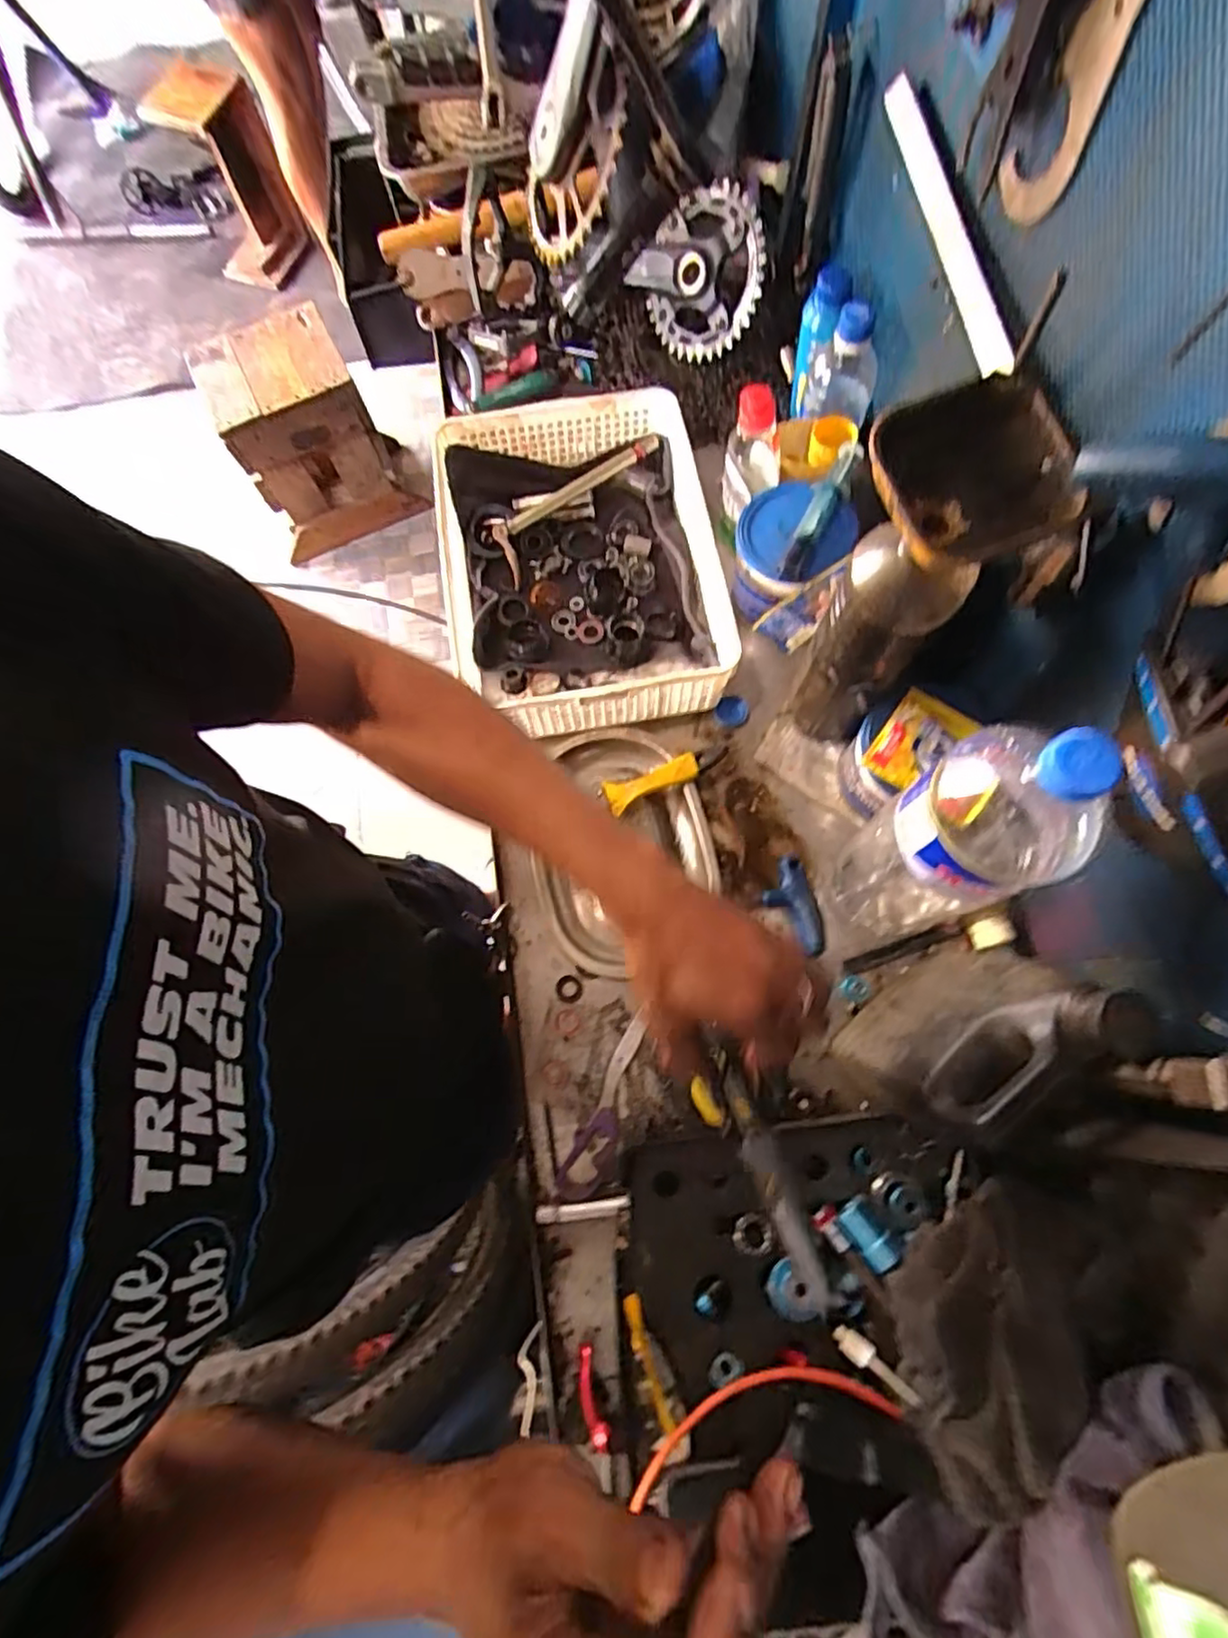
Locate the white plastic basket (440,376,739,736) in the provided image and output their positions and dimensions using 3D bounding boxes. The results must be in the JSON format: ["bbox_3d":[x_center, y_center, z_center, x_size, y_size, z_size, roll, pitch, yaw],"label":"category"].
[{"bbox_3d":[-0.029,-0.249,0.646,0.254,0.081,0.327,-9,73,-1],"label":"white plastic basket"}]

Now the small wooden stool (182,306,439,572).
[{"bbox_3d":[-0.709,-0.894,1.599,0.351,0.435,0.292,-25,74,-5],"label":"small wooden stool"}]

